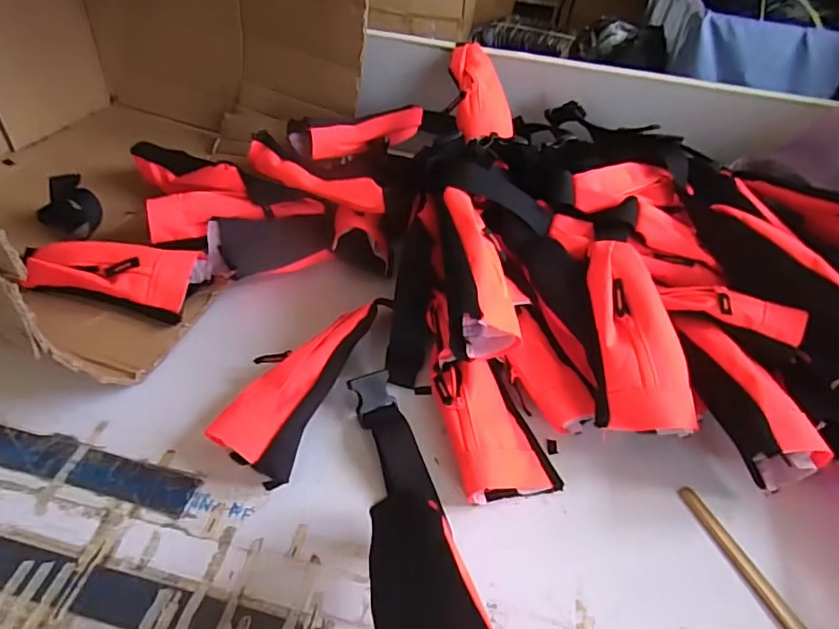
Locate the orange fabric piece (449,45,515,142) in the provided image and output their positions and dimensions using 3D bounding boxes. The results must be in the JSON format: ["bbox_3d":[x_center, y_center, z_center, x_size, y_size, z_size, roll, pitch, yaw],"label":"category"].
[{"bbox_3d":[0.096,-0.326,0.787,0.089,0.029,0.206,-1,62,-7],"label":"orange fabric piece"}]

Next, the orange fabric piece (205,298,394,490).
[{"bbox_3d":[-0.128,0.059,0.590,0.097,0.062,0.245,18,46,11],"label":"orange fabric piece"}]

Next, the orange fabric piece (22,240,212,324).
[{"bbox_3d":[-0.367,-0.047,0.649,0.199,0.064,0.082,11,45,5],"label":"orange fabric piece"}]

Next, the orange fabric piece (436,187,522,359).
[{"bbox_3d":[0.057,-0.055,0.585,0.074,0.071,0.197,-5,66,-11],"label":"orange fabric piece"}]

